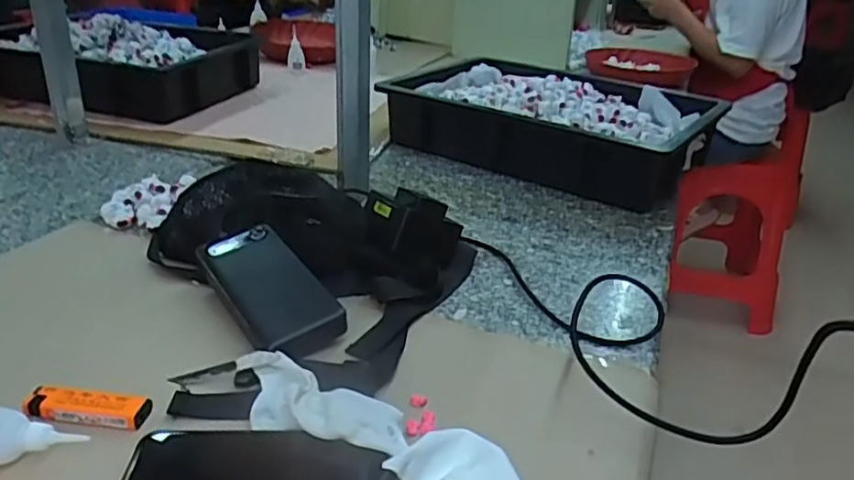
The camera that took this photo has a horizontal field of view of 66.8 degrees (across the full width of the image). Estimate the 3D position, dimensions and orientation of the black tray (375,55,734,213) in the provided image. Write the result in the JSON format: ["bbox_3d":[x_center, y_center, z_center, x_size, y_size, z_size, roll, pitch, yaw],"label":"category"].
[{"bbox_3d":[0.189,-0.179,0.970,0.418,0.095,0.321,19,30,29],"label":"black tray"}]

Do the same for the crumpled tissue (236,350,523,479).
[{"bbox_3d":[-0.034,0.122,0.420,0.228,0.028,0.081,21,31,33],"label":"crumpled tissue"}]

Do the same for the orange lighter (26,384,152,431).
[{"bbox_3d":[-0.230,0.111,0.437,0.082,0.010,0.020,5,26,4],"label":"orange lighter"}]

